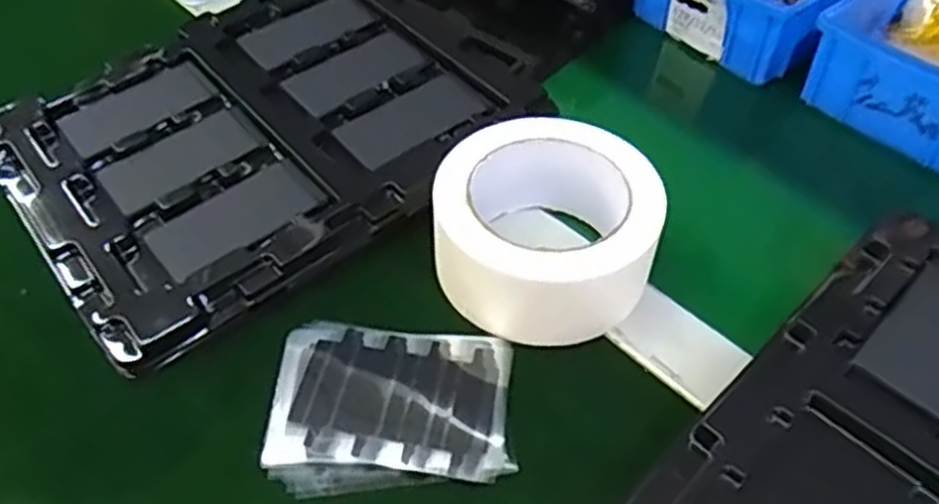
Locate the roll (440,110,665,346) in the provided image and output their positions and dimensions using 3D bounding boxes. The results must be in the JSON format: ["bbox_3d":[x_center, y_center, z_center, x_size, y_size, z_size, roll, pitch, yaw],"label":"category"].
[{"bbox_3d":[0.038,-0.017,0.390,0.107,0.046,0.112,0,49,0],"label":"roll"}]

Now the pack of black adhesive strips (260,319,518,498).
[{"bbox_3d":[-0.036,0.069,0.354,0.107,0.008,0.084,0,49,-1],"label":"pack of black adhesive strips"}]

